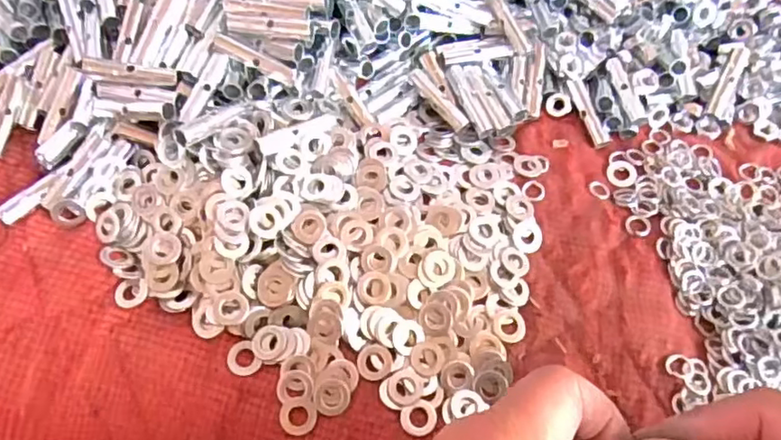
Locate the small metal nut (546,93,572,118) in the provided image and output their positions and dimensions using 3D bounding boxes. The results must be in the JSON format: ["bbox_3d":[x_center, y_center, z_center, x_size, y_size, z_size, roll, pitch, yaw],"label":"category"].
[{"bbox_3d":[0.098,-0.067,0.346,0.014,0.004,0.014,0,89,11],"label":"small metal nut"}]

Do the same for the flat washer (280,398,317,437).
[{"bbox_3d":[-0.039,0.084,0.256,0.015,0.004,0.015,2,70,-5],"label":"flat washer"}]

